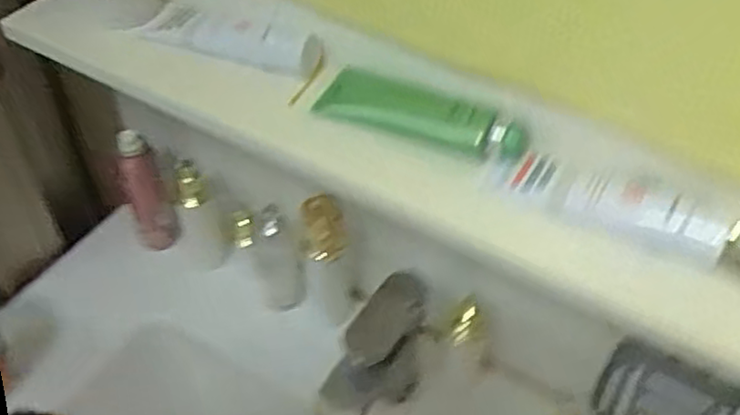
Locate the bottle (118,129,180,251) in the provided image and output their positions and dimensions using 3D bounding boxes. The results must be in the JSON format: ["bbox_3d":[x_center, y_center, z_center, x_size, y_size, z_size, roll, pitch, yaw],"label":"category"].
[{"bbox_3d":[-0.251,-0.023,0.794,0.047,0.163,0.049,-13,49,-16],"label":"bottle"}]

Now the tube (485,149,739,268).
[{"bbox_3d":[0.159,-0.007,0.466,0.162,0.036,0.037,21,49,15],"label":"tube"}]

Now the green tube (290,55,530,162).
[{"bbox_3d":[0.028,-0.068,0.516,0.172,0.029,0.039,23,49,16],"label":"green tube"}]

